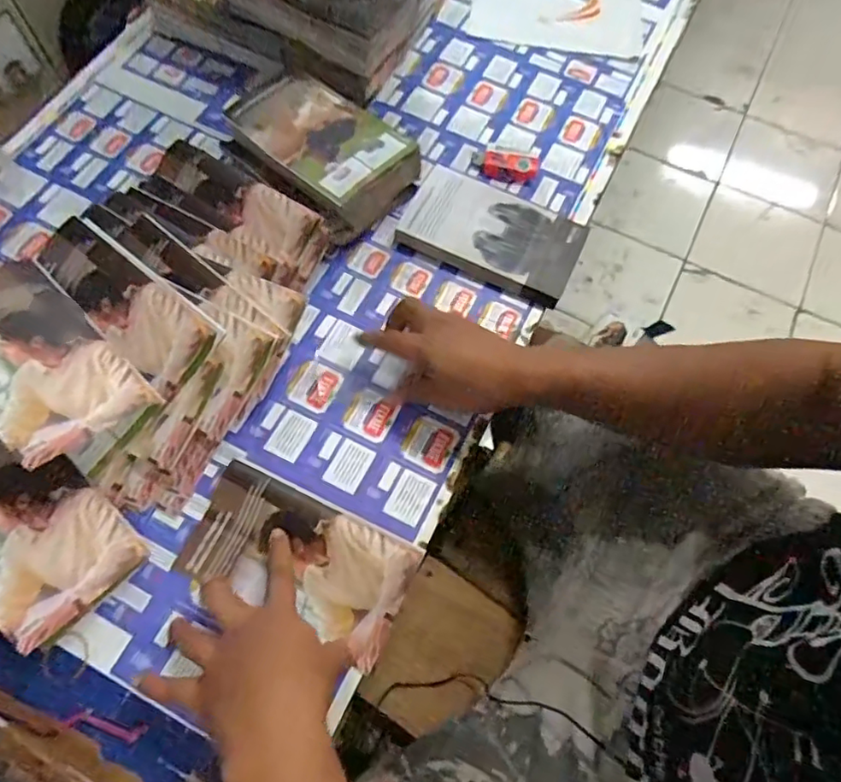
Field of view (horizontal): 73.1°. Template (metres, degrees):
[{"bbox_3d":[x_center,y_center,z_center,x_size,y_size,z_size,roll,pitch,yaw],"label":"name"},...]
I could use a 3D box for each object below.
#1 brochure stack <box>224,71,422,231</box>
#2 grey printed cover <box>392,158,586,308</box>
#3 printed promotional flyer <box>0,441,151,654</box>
[{"bbox_3d":[-0.097,-0.242,0.579,0.186,0.065,0.107,38,71,14],"label":"brochure stack"},{"bbox_3d":[0.072,-0.164,0.579,0.178,0.021,0.109,25,68,9],"label":"grey printed cover"},{"bbox_3d":[-0.306,0.093,0.428,0.184,0.010,0.100,43,58,7],"label":"printed promotional flyer"}]

